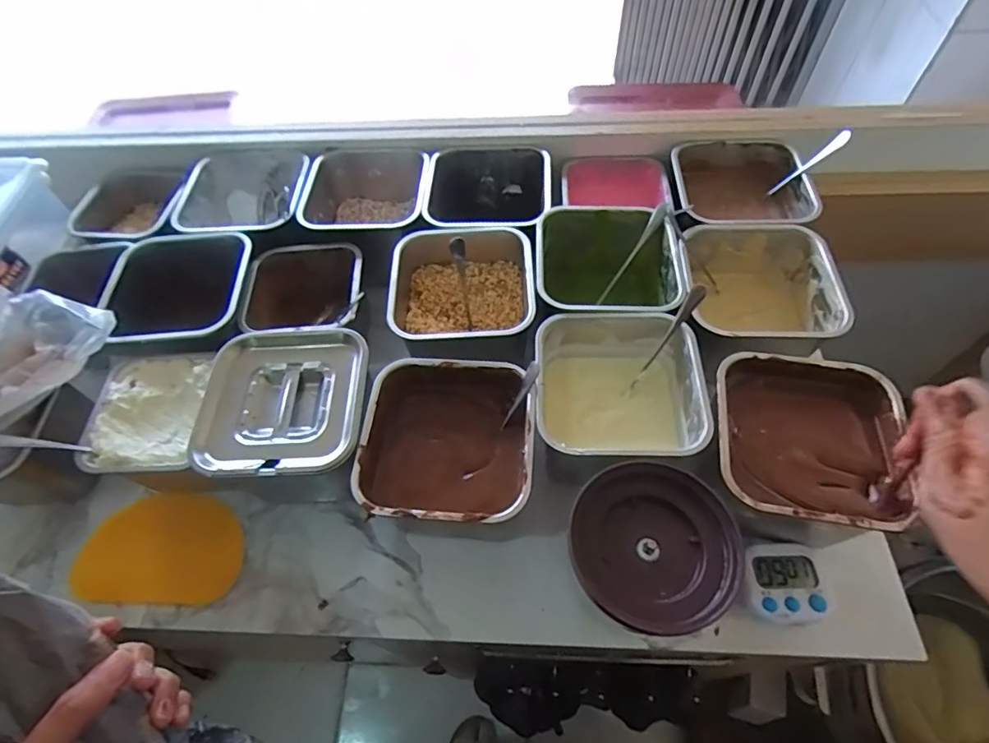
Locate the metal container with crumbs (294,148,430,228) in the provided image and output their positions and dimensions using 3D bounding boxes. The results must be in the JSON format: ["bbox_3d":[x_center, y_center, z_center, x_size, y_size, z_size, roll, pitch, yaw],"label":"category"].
[{"bbox_3d":[-0.147,-0.197,0.622,0.139,0.083,0.131,1,59,4],"label":"metal container with crumbs"}]

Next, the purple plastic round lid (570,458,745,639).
[{"bbox_3d":[0.114,0.123,0.367,0.112,0.023,0.113,-1,58,2],"label":"purple plastic round lid"}]

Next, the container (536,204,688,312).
[{"bbox_3d":[0.117,-0.095,0.547,0.144,0.092,0.141,-1,59,3],"label":"container"}]

